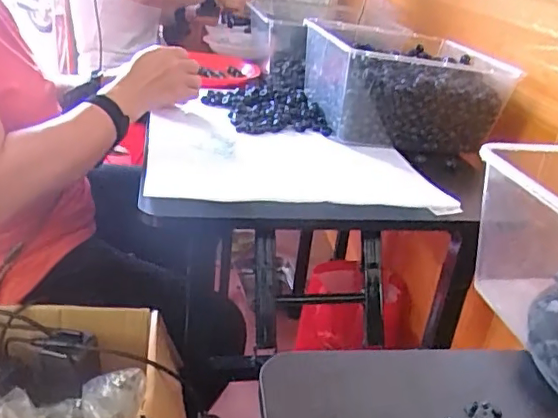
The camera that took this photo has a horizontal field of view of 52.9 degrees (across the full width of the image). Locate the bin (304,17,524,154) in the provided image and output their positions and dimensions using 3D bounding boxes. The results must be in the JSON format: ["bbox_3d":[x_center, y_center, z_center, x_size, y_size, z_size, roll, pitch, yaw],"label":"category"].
[{"bbox_3d":[0.212,-0.229,1.016,0.312,0.137,0.350,3,26,-5],"label":"bin"}]

